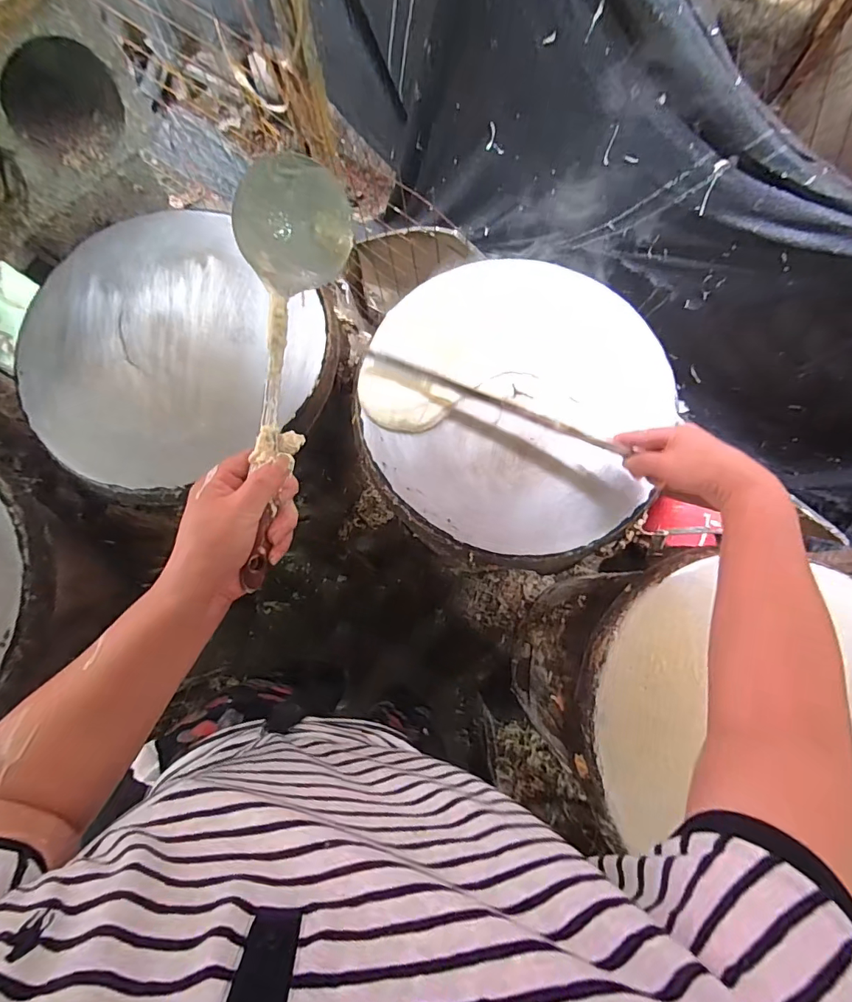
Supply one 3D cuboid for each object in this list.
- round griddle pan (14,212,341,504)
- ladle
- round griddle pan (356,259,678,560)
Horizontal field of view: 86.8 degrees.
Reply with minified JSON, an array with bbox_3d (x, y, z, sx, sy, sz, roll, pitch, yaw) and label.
[{"bbox_3d":[-0.326,-0.187,0.559,0.376,0.035,0.346,0,79,-1],"label":"round griddle pan"},{"bbox_3d":[-0.119,-0.101,0.362,0.078,0.066,0.326,7,85,0],"label":"ladle"},{"bbox_3d":[0.107,-0.126,0.538,0.351,0.022,0.360,0,79,-1],"label":"round griddle pan"}]

